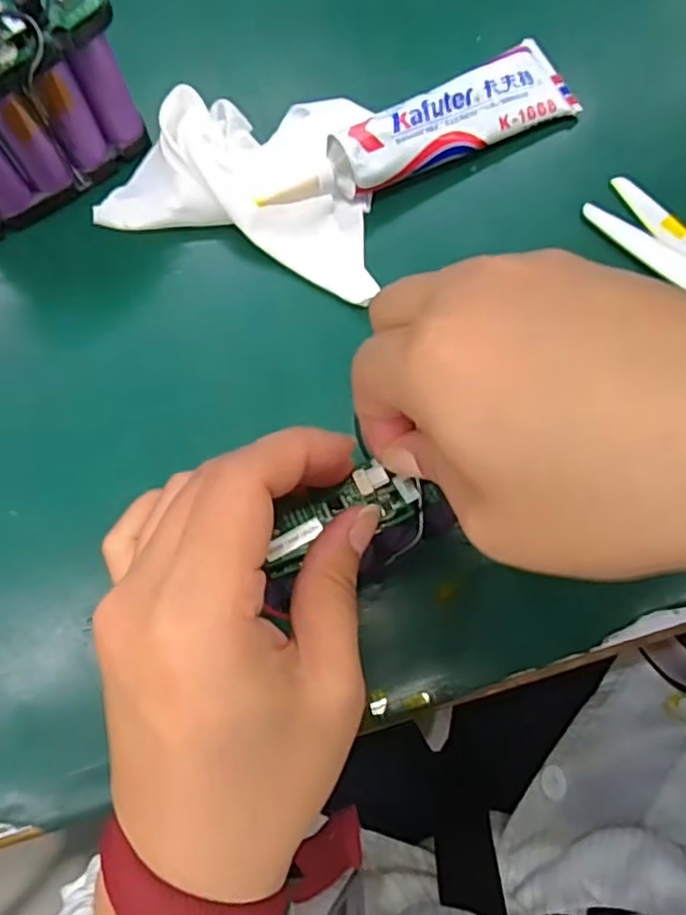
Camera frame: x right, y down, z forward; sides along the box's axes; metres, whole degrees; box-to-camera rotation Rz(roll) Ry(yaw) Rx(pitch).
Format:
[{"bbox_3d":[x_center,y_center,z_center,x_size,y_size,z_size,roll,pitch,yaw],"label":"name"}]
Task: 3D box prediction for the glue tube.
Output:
[{"bbox_3d":[0.038,-0.167,0.333,0.166,0.029,0.044,-25,78,-6],"label":"glue tube"}]

